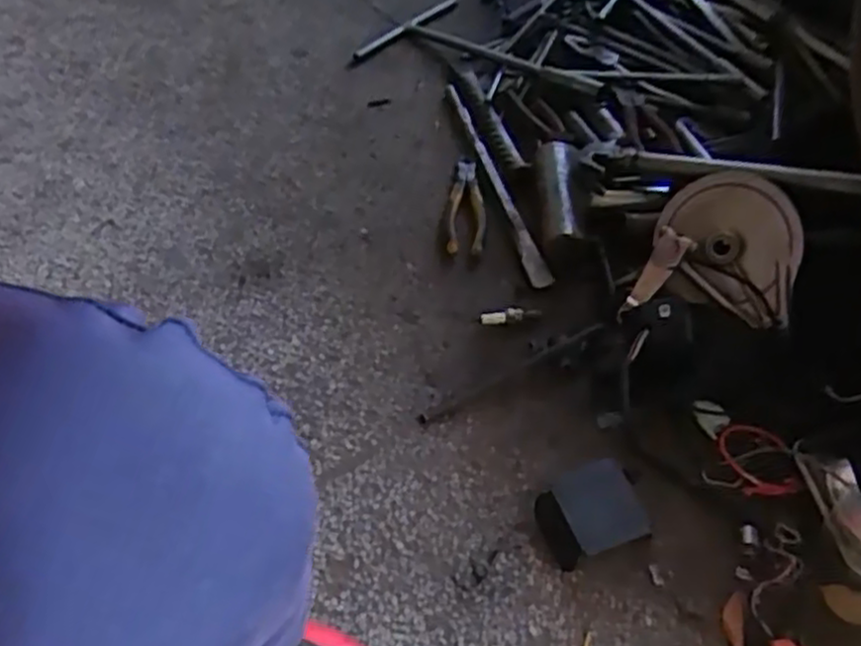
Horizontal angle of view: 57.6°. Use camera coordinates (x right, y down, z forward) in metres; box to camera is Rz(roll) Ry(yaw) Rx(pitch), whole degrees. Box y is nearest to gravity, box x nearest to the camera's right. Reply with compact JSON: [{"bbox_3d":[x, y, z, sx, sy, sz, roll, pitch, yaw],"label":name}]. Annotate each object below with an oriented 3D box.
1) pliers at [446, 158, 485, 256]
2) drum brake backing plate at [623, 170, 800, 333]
[{"bbox_3d":[0.039,-0.129,0.851,0.041,0.019,0.157,6,52,-1],"label":"pliers"},{"bbox_3d":[0.270,-0.072,0.724,0.130,0.033,0.133,12,92,24],"label":"drum brake backing plate"}]

